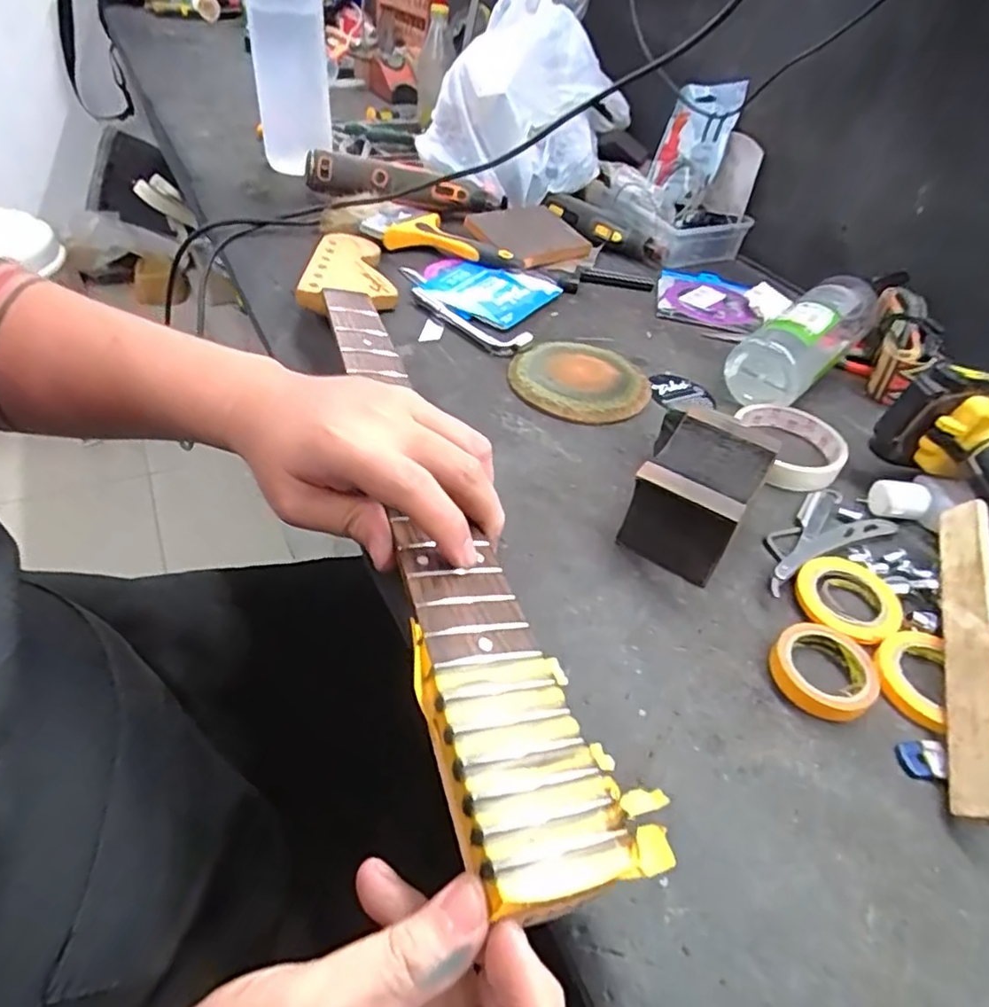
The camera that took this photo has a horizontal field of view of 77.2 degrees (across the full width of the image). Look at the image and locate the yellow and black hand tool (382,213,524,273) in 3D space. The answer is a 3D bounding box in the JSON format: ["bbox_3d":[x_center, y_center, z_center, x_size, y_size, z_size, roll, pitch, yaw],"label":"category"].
[{"bbox_3d":[-0.039,-0.294,0.701,0.157,0.023,0.074,21,45,14],"label":"yellow and black hand tool"}]

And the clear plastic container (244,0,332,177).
[{"bbox_3d":[-0.259,-0.563,0.780,0.093,0.247,0.079,-7,45,-15],"label":"clear plastic container"}]

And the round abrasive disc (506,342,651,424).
[{"bbox_3d":[0.073,-0.107,0.530,0.116,0.015,0.110,2,43,-2],"label":"round abrasive disc"}]

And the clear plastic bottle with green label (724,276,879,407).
[{"bbox_3d":[0.277,-0.146,0.548,0.064,0.073,0.178,36,52,29],"label":"clear plastic bottle with green label"}]

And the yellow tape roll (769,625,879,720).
[{"bbox_3d":[0.178,0.089,0.335,0.051,0.013,0.054,2,43,-2],"label":"yellow tape roll"}]

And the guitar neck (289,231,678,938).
[{"bbox_3d":[-0.068,-0.073,0.429,0.072,0.027,0.630,-10,43,-15],"label":"guitar neck"}]

